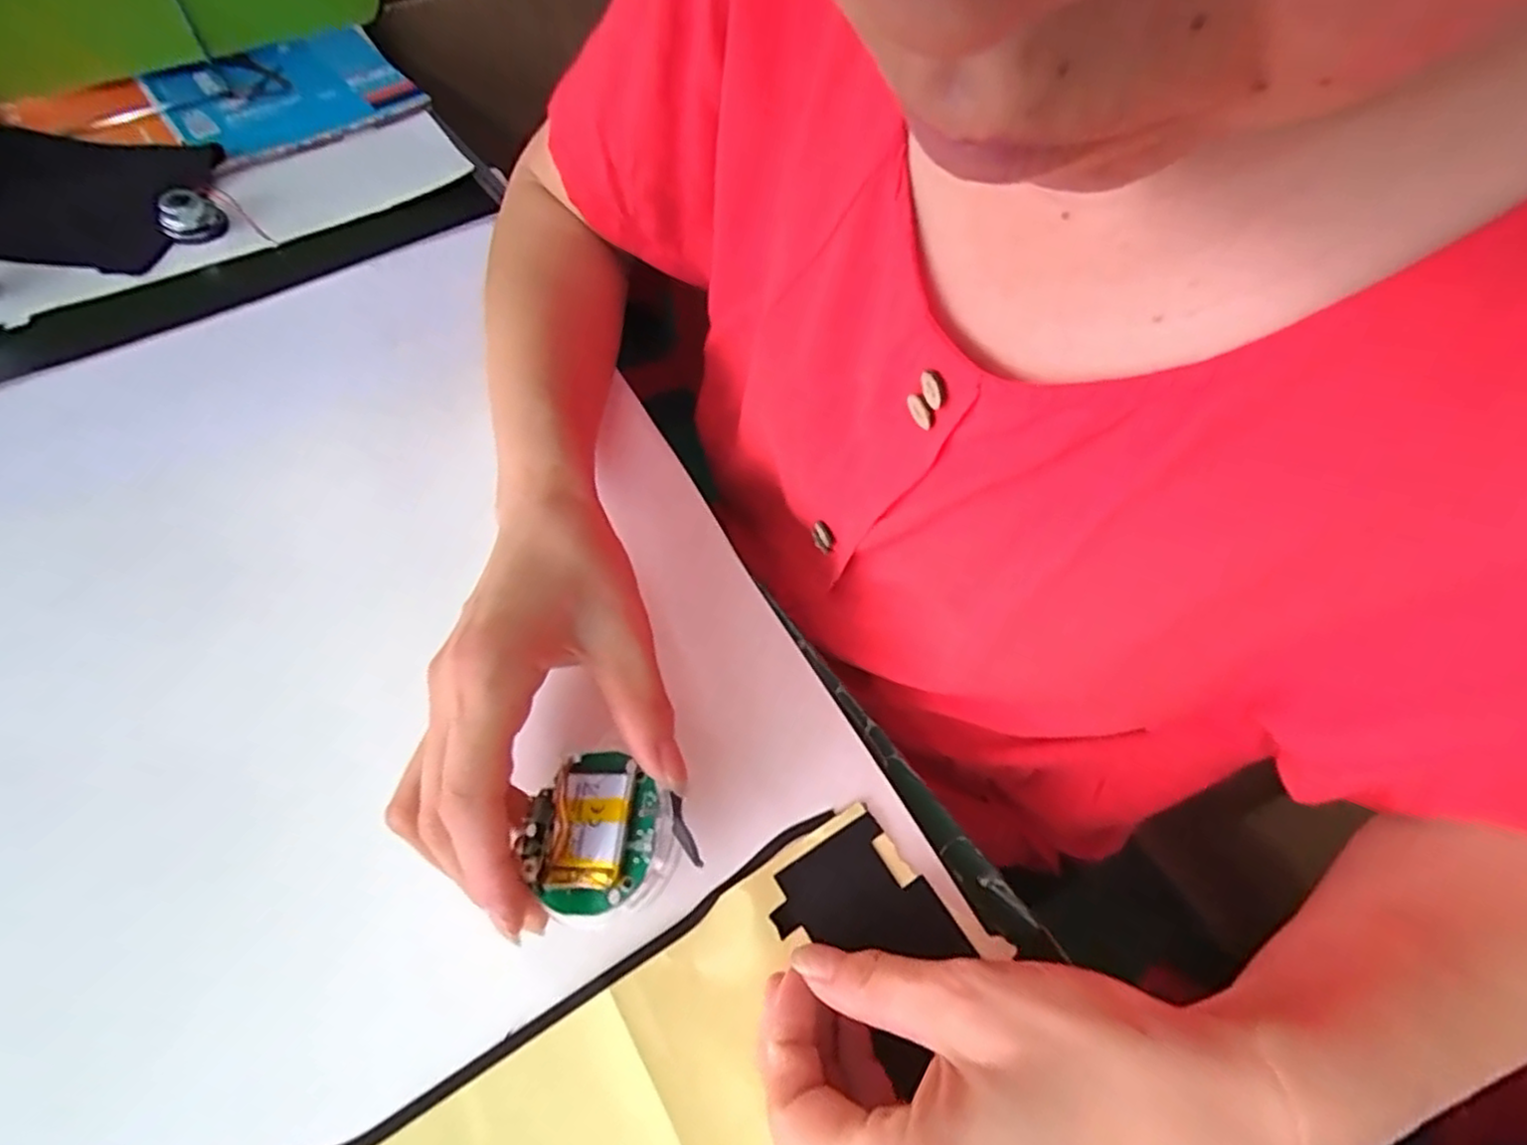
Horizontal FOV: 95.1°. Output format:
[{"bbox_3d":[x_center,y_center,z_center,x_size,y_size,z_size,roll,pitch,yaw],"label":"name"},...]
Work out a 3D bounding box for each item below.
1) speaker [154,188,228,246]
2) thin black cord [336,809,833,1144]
[{"bbox_3d":[-0.360,-0.224,0.439,0.034,0.023,0.029,-34,67,-22],"label":"speaker"},{"bbox_3d":[-0.122,0.164,0.236,0.331,0.009,0.042,-17,62,-14],"label":"thin black cord"}]

